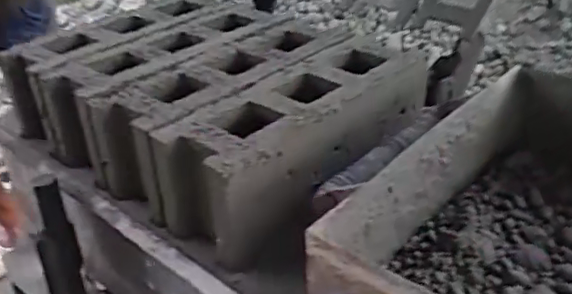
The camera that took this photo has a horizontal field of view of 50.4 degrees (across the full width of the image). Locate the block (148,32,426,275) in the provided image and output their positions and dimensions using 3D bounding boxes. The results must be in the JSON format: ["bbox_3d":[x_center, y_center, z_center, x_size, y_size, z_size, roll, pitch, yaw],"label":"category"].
[{"bbox_3d":[0.023,-0.011,0.811,0.144,0.155,0.399,19,36,32],"label":"block"}]

